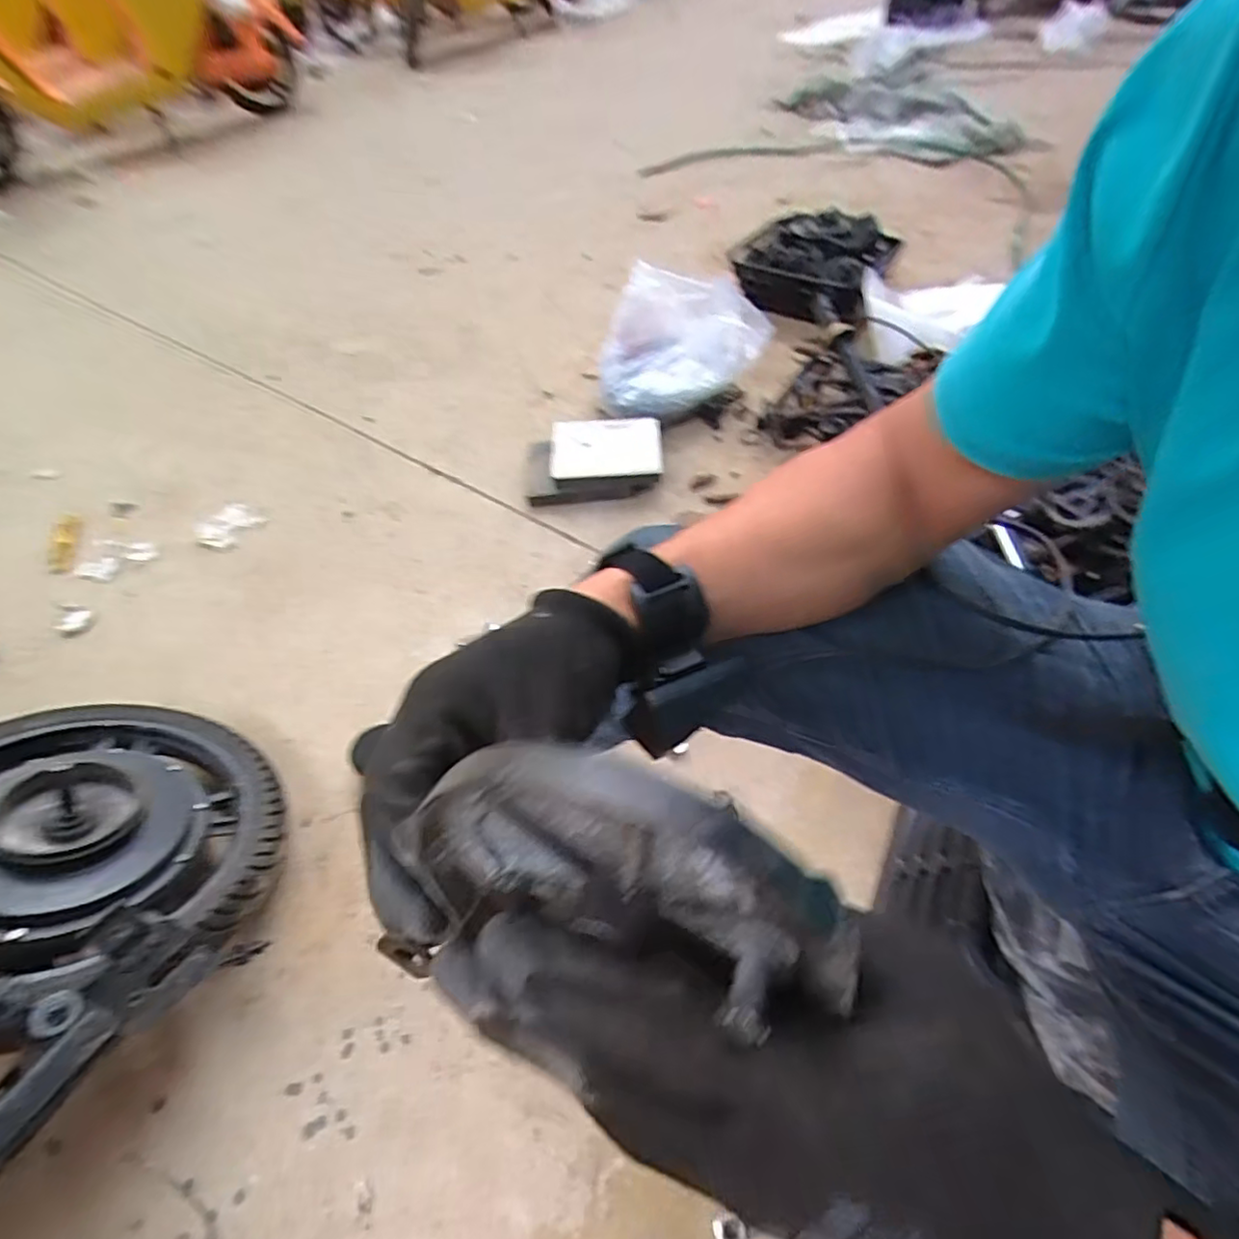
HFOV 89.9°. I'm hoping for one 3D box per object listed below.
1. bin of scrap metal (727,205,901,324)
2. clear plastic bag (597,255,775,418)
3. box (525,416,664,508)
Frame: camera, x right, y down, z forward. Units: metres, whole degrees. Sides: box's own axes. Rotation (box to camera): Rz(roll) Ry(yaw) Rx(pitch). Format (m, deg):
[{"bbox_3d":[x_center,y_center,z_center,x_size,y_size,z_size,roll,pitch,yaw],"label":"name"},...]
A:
[{"bbox_3d":[0.422,-0.784,1.398,0.326,0.165,0.226,24,59,22],"label":"bin of scrap metal"},{"bbox_3d":[0.106,-0.538,1.214,0.317,0.181,0.243,-15,53,-6],"label":"clear plastic bag"},{"bbox_3d":[-0.046,-0.287,1.121,0.251,0.064,0.167,-9,52,-1],"label":"box"}]

